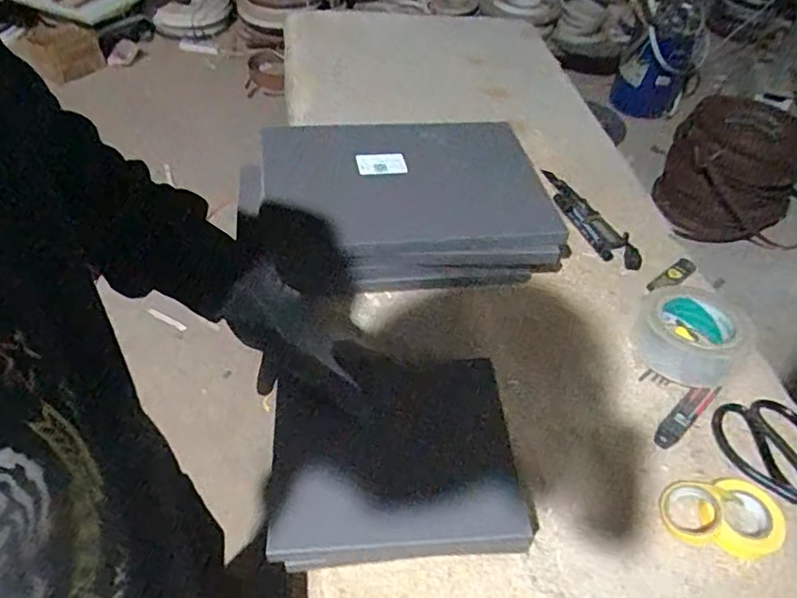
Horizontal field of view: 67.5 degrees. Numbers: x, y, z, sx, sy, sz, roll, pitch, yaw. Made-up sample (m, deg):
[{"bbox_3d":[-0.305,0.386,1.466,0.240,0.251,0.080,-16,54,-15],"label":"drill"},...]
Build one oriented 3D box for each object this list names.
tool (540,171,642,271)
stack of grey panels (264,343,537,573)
[{"bbox_3d":[0.256,-0.108,0.817,0.052,0.022,0.197,-26,55,-24],"label":"tool"},{"bbox_3d":[-0.004,0.136,0.517,0.197,0.063,0.174,-1,50,-5],"label":"stack of grey panels"}]

